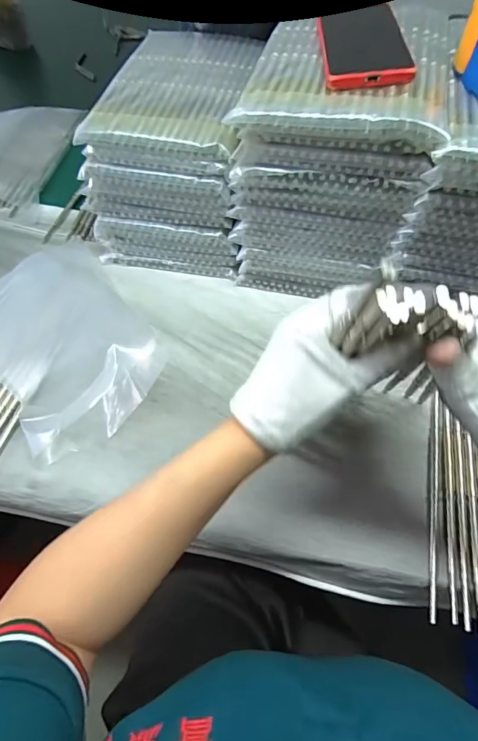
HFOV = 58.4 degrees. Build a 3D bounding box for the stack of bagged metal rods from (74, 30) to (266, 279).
[{"bbox_3d":[-0.071,-0.298,0.585,0.181,0.177,0.273,10,56,5],"label":"stack of bagged metal rods"}]

